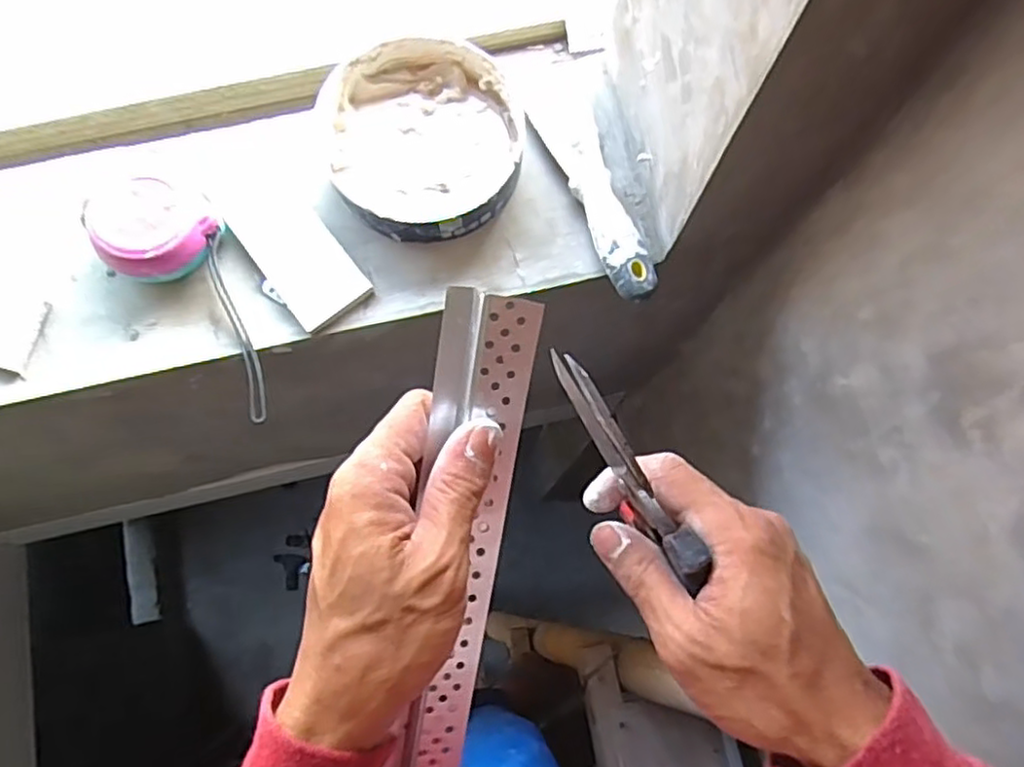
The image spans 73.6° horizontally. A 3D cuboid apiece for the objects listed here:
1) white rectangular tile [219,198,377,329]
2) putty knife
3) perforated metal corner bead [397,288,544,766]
[{"bbox_3d":[-0.153,-0.092,0.493,0.055,0.011,0.108,-37,77,-10],"label":"white rectangular tile"},{"bbox_3d":[0.057,-0.152,0.506,0.049,0.021,0.201,-17,74,-4],"label":"putty knife"},{"bbox_3d":[-0.035,0.139,0.300,0.035,0.013,0.355,10,102,3],"label":"perforated metal corner bead"}]

